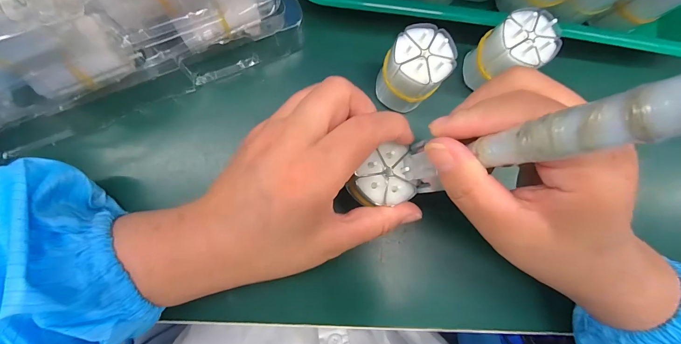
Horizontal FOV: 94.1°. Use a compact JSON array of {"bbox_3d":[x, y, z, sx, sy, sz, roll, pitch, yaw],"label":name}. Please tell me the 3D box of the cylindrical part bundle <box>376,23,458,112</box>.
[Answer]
[{"bbox_3d":[0.048,-0.067,0.218,0.038,0.054,0.041,1,83,-5],"label":"cylindrical part bundle"}]

